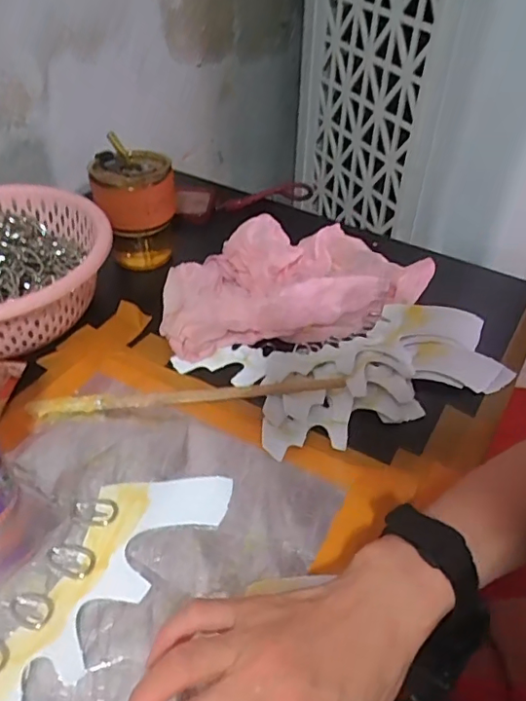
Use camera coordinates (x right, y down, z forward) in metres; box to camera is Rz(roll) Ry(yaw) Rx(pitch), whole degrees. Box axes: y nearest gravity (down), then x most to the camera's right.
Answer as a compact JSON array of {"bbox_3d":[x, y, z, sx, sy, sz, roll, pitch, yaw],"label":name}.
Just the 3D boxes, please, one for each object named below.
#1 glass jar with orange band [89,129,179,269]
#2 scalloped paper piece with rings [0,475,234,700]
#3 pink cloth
[{"bbox_3d":[-0.137,-0.154,0.597,0.083,0.139,0.064,-10,45,-12],"label":"glass jar with orange band"},{"bbox_3d":[-0.112,0.146,0.353,0.080,0.011,0.212,24,48,22],"label":"scalloped paper piece with rings"},{"bbox_3d":[0.034,-0.071,0.557,0.272,0.062,0.125,-10,45,-12],"label":"pink cloth"}]

